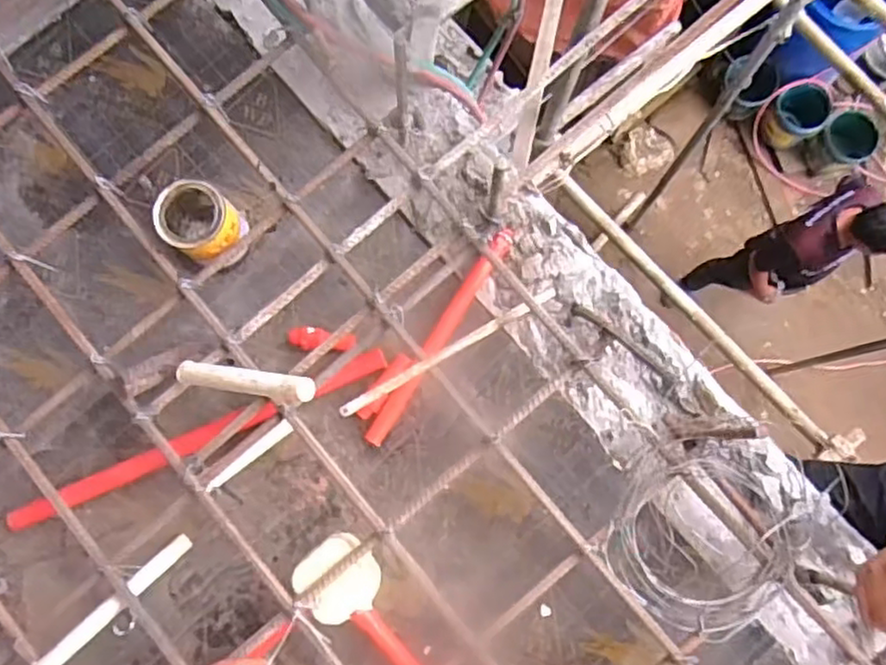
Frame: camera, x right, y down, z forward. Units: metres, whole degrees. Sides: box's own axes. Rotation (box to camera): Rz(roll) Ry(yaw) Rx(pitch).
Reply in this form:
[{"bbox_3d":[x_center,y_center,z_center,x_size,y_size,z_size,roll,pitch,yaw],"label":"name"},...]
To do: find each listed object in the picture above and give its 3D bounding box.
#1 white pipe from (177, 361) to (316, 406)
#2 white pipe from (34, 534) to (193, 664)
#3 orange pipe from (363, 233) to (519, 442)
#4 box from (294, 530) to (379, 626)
[{"bbox_3d":[-0.216,0.053,0.739,0.192,0.027,0.028,4,81,34],"label":"white pipe"},{"bbox_3d":[-0.376,0.310,0.786,0.021,0.022,0.201,43,60,8],"label":"white pipe"},{"bbox_3d":[-0.003,0.002,0.858,0.025,0.020,0.315,32,83,8],"label":"orange pipe"},{"bbox_3d":[-0.118,0.286,0.805,0.089,0.060,0.084,-1,80,3],"label":"box"}]

